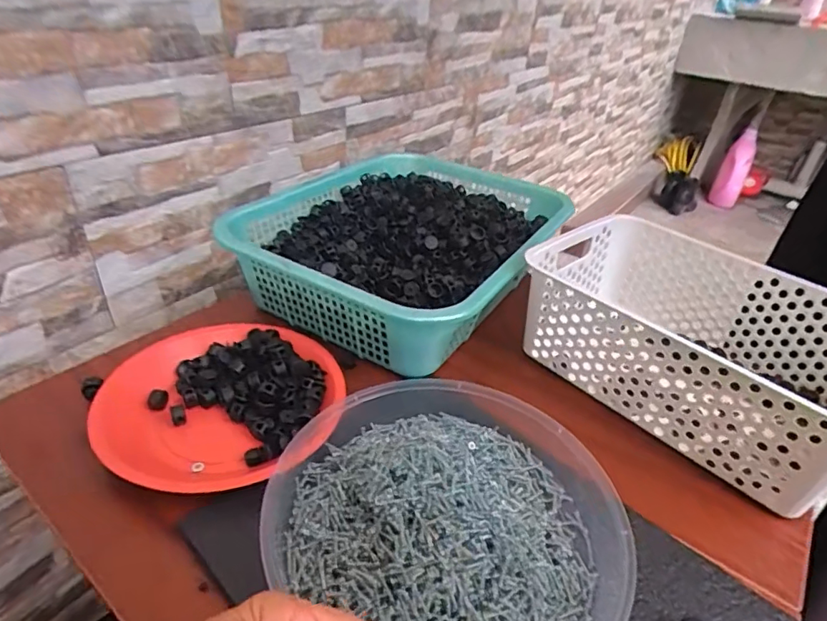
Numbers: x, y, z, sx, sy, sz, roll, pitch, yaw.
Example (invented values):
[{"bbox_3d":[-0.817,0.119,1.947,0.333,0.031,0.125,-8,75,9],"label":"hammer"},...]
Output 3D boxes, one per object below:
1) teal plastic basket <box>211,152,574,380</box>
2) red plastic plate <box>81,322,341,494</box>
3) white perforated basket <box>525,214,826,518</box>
[{"bbox_3d":[-0.002,-0.087,0.625,0.297,0.089,0.388,22,38,21],"label":"teal plastic basket"},{"bbox_3d":[-0.156,0.076,0.432,0.184,0.041,0.188,4,35,-3],"label":"red plastic plate"},{"bbox_3d":[0.272,0.025,0.489,0.199,0.105,0.294,-25,45,-36],"label":"white perforated basket"}]

